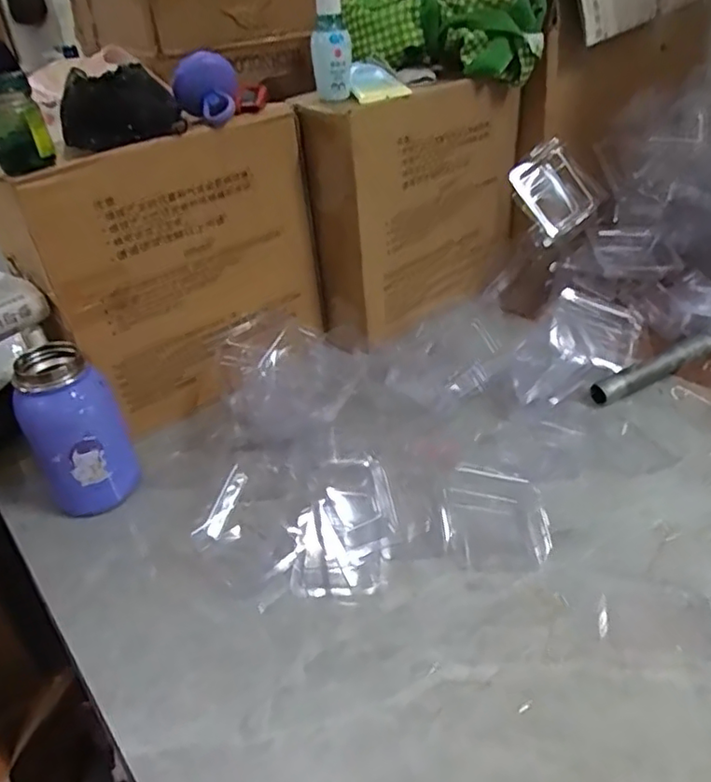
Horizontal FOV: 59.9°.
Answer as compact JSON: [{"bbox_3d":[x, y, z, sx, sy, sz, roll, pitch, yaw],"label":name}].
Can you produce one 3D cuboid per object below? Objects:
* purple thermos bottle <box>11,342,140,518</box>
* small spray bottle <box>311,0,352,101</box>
[{"bbox_3d":[-0.237,0.036,0.525,0.073,0.137,0.061,-24,39,-25],"label":"purple thermos bottle"},{"bbox_3d":[-0.025,-0.349,0.598,0.036,0.116,0.036,-2,35,3],"label":"small spray bottle"}]

